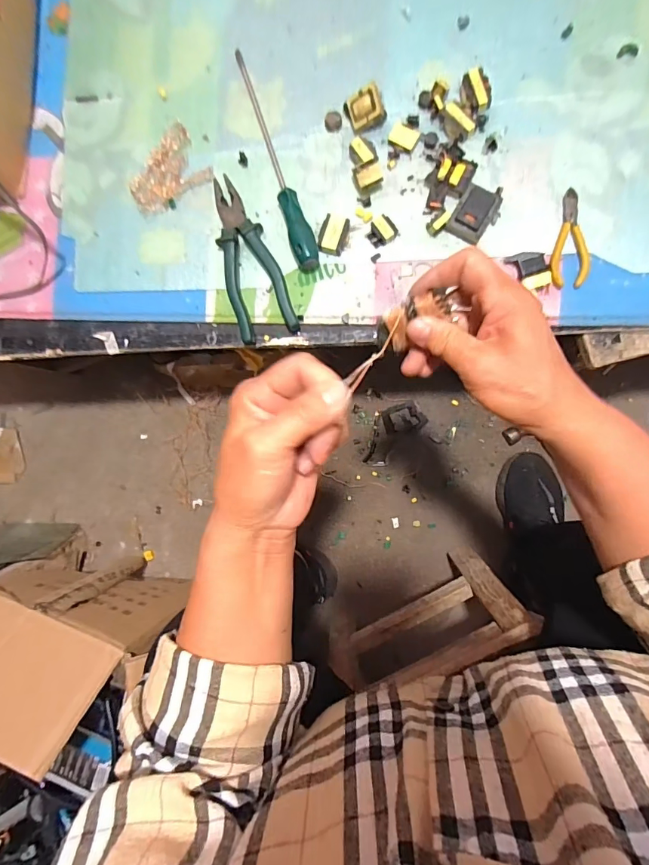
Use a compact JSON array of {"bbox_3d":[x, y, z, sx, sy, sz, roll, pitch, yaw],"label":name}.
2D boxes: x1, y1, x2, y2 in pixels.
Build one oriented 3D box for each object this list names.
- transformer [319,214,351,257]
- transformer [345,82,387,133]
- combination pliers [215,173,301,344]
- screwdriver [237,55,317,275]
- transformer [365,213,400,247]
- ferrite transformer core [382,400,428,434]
[{"bbox_3d":[0.011,-0.232,0.506,0.030,0.015,0.041,19,92,8],"label":"transformer"},{"bbox_3d":[0.048,-0.374,0.497,0.044,0.024,0.036,-16,87,8],"label":"transformer"},{"bbox_3d":[-0.094,-0.209,0.516,0.067,0.024,0.197,-19,87,8],"label":"combination pliers"},{"bbox_3d":[-0.062,-0.330,0.510,0.027,0.029,0.288,-20,87,8],"label":"screwdriver"},{"bbox_3d":[0.066,-0.235,0.497,0.035,0.017,0.032,-34,85,7],"label":"transformer"},{"bbox_3d":[0.144,-0.024,0.773,0.075,0.007,0.057,-18,82,4],"label":"ferrite transformer core"}]

